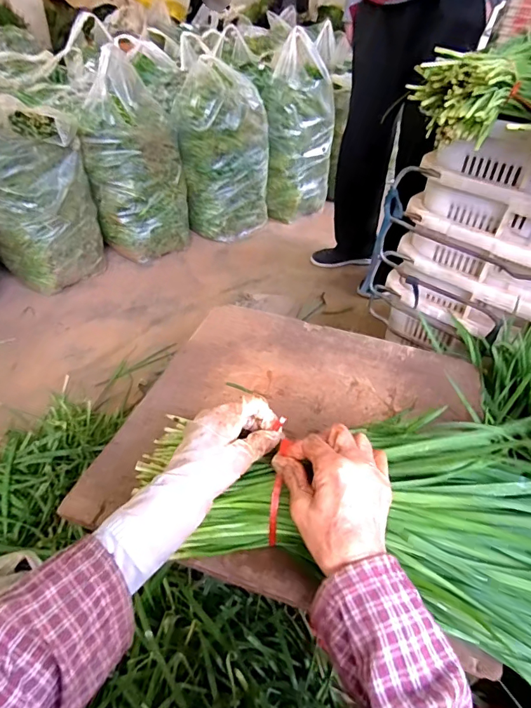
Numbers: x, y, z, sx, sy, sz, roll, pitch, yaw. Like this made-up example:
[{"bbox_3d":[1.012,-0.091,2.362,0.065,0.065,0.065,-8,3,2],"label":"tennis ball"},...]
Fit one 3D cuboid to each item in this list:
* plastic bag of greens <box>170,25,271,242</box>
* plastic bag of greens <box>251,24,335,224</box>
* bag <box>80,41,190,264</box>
[{"bbox_3d":[-0.145,-0.751,1.627,0.310,0.558,0.346,3,41,-2],"label":"plastic bag of greens"},{"bbox_3d":[0.123,-0.869,1.719,0.304,0.623,0.252,-9,43,-15],"label":"plastic bag of greens"},{"bbox_3d":[-0.427,-0.616,1.434,0.297,0.587,0.237,-7,43,-13],"label":"bag"}]

